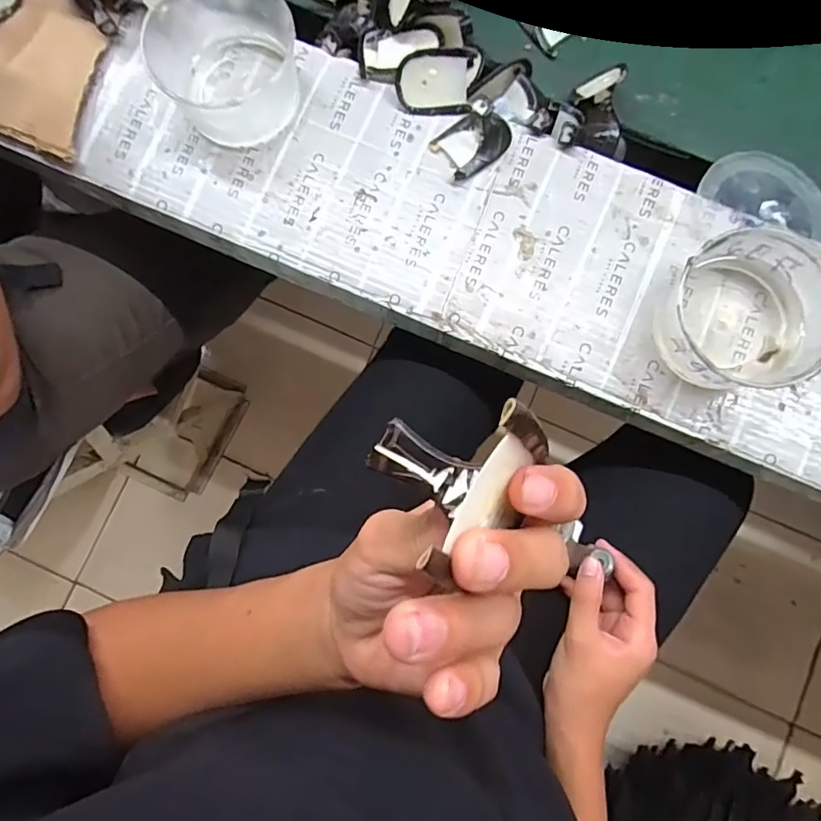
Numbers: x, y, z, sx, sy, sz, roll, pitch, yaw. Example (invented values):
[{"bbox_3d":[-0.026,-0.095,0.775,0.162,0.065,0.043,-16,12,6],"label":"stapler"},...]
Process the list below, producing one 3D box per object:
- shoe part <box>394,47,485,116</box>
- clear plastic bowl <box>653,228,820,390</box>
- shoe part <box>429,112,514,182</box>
[{"bbox_3d":[0.022,-0.282,0.463,0.068,0.014,0.049,1,118,-5],"label":"shoe part"},{"bbox_3d":[0.257,-0.073,0.412,0.106,0.064,0.105,0,83,1],"label":"clear plastic bowl"},{"bbox_3d":[0.056,-0.232,0.448,0.067,0.038,0.048,-31,83,-3],"label":"shoe part"}]

